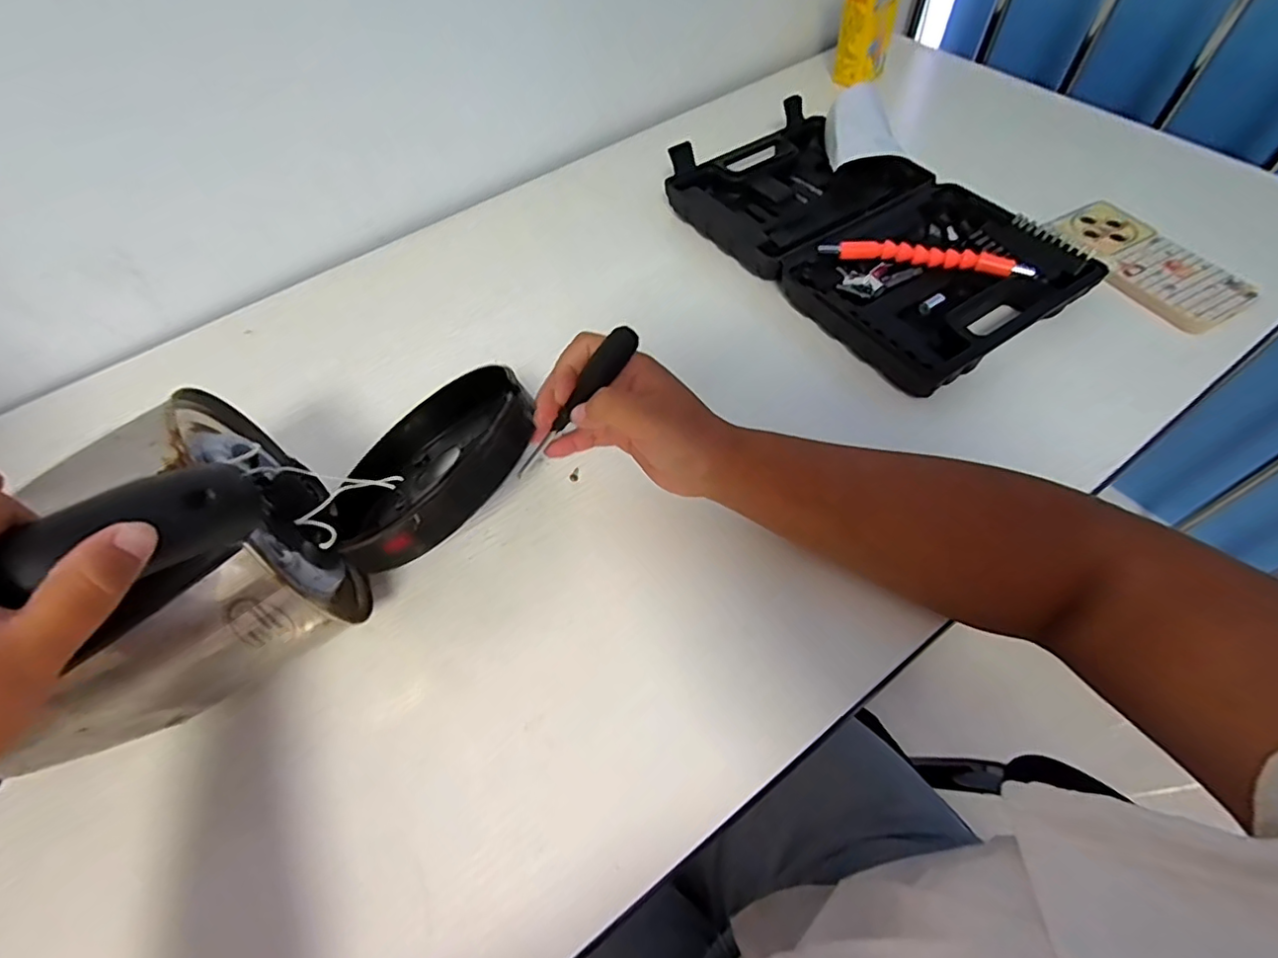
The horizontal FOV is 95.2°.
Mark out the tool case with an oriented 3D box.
[{"bbox_3d":[0.199,-0.229,0.535,0.240,0.043,0.354,-30,60,-16],"label":"tool case"}]

